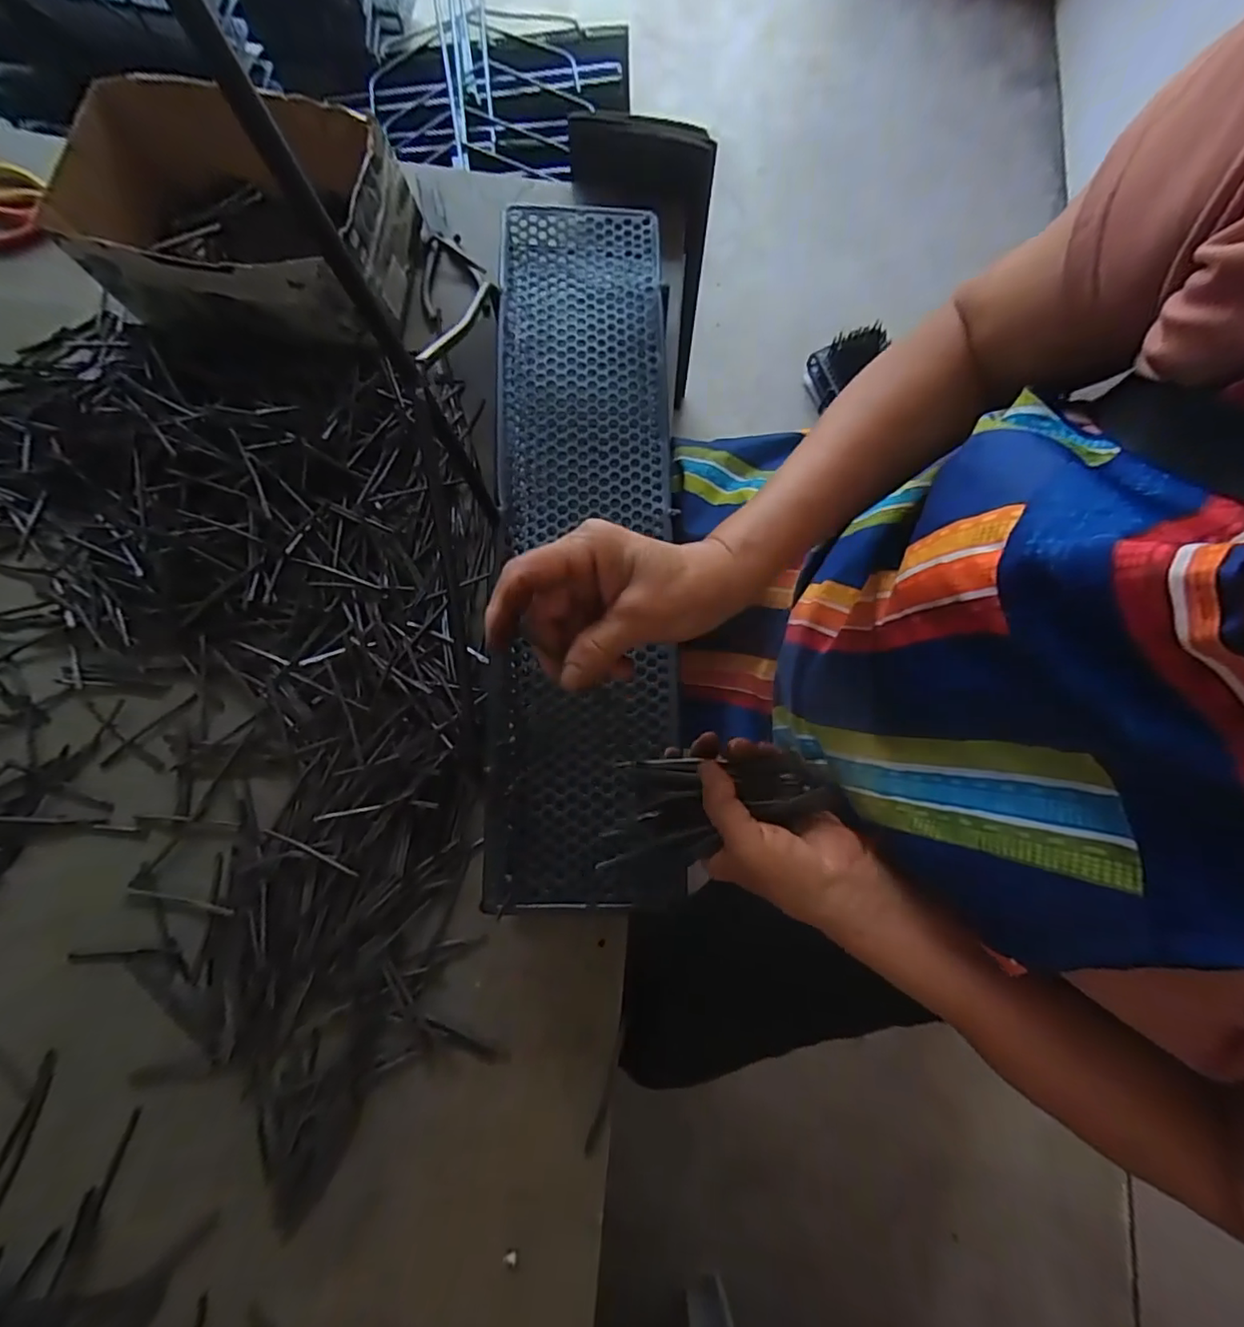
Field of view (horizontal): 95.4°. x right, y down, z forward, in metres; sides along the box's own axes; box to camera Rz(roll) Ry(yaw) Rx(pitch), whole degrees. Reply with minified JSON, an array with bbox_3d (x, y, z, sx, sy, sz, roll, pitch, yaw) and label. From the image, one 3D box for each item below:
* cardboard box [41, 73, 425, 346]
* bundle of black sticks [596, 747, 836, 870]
[{"bbox_3d":[-0.373,-0.429,0.550,0.316,0.105,0.203,0,77,1],"label":"cardboard box"},{"bbox_3d":[0.060,0.090,0.366,0.148,0.020,0.065,-9,77,6],"label":"bundle of black sticks"}]

